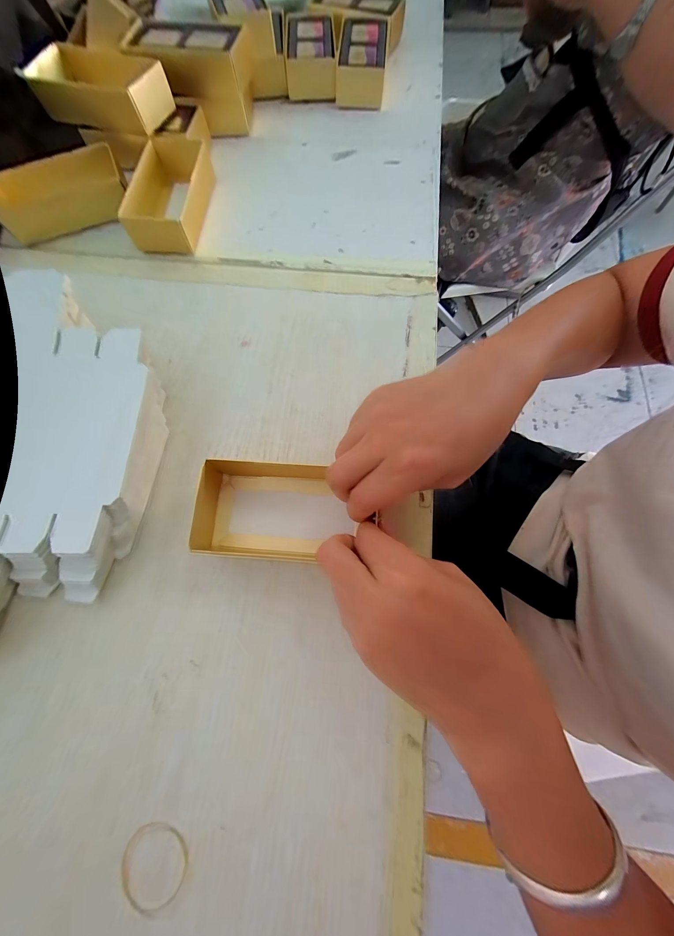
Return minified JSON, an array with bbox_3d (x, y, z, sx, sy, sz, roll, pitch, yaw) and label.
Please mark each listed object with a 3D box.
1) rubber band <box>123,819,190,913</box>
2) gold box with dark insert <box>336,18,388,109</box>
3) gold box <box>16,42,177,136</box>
[{"bbox_3d":[-0.096,0.207,0.157,0.035,0.004,0.033,-2,71,5],"label":"rubber band"},{"bbox_3d":[0.030,-0.495,0.364,0.056,0.032,0.120,4,73,2],"label":"gold box with dark insert"},{"bbox_3d":[-0.229,-0.373,0.292,0.122,0.031,0.072,12,73,5],"label":"gold box"}]

